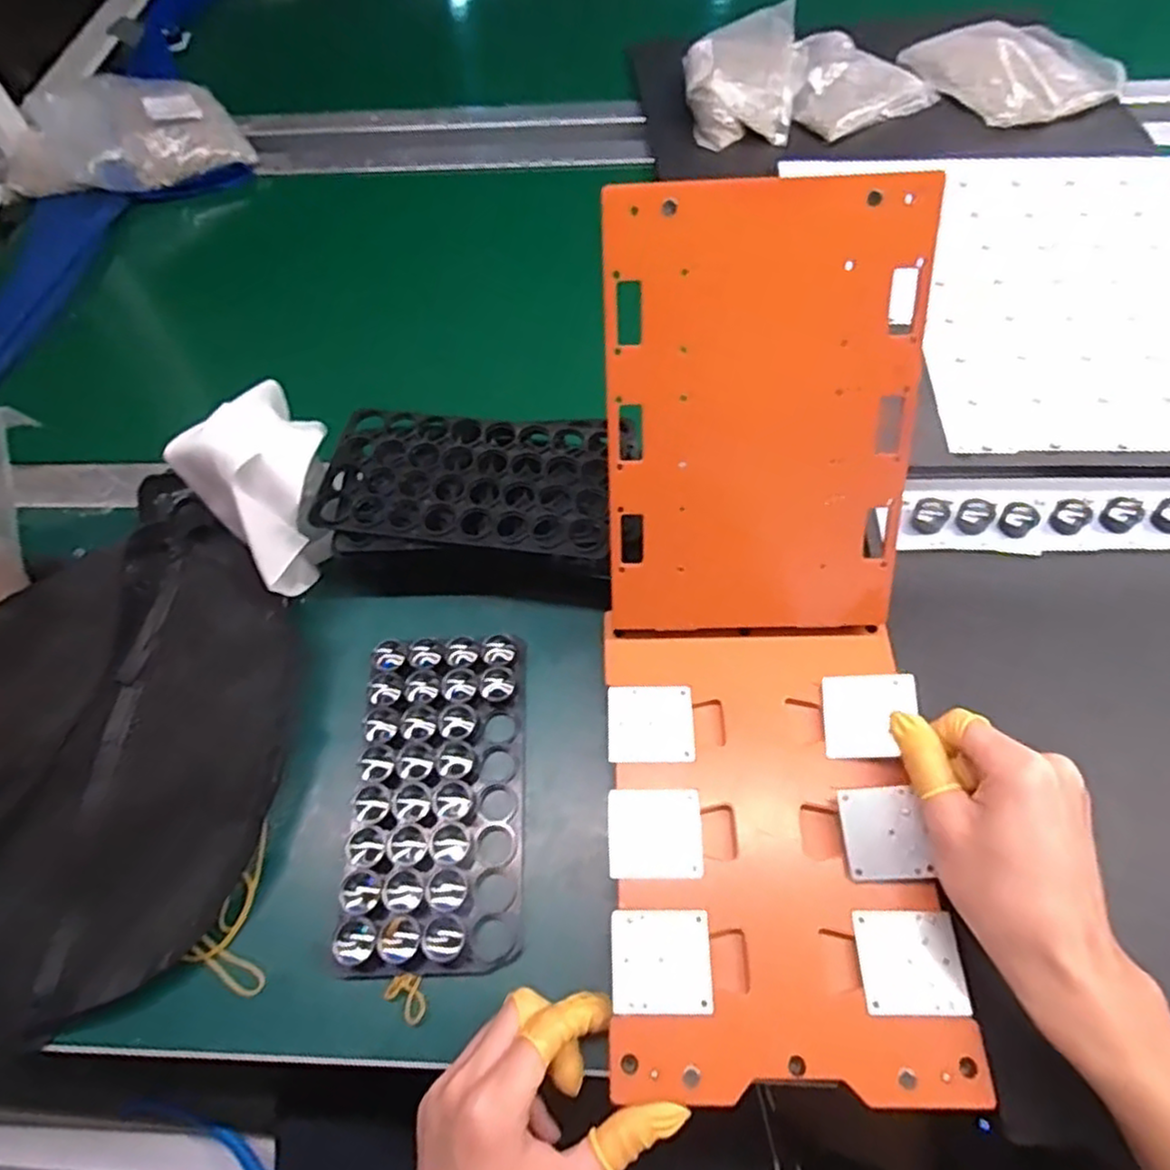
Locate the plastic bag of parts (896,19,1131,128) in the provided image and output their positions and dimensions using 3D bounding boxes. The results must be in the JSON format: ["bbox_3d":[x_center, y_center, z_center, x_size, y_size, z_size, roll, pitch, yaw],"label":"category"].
[{"bbox_3d":[0.450,-0.545,0.741,0.175,0.031,0.162,-19,61,-7],"label":"plastic bag of parts"}]

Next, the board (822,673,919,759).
[{"bbox_3d":[0.156,0.071,0.385,0.048,0.004,0.046,-7,63,25],"label":"board"}]

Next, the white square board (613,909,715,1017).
[{"bbox_3d":[0.038,0.184,0.344,0.047,0.004,0.045,-1,60,3],"label":"white square board"}]

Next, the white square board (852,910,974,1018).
[{"bbox_3d":[0.156,0.181,0.337,0.048,0.004,0.044,-2,62,6],"label":"white square board"}]

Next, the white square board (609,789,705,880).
[{"bbox_3d":[0.038,0.131,0.371,0.049,0.004,0.045,-1,60,3],"label":"white square board"}]

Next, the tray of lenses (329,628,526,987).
[{"bbox_3d":[-0.084,0.121,0.414,0.096,0.024,0.189,-1,60,3],"label":"tray of lenses"}]

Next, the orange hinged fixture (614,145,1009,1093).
[{"bbox_3d":[0.093,0.021,0.373,0.159,0.105,0.413,-1,88,0],"label":"orange hinged fixture"}]

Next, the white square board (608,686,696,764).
[{"bbox_3d":[0.038,0.079,0.402,0.048,0.004,0.044,-1,60,3],"label":"white square board"}]

